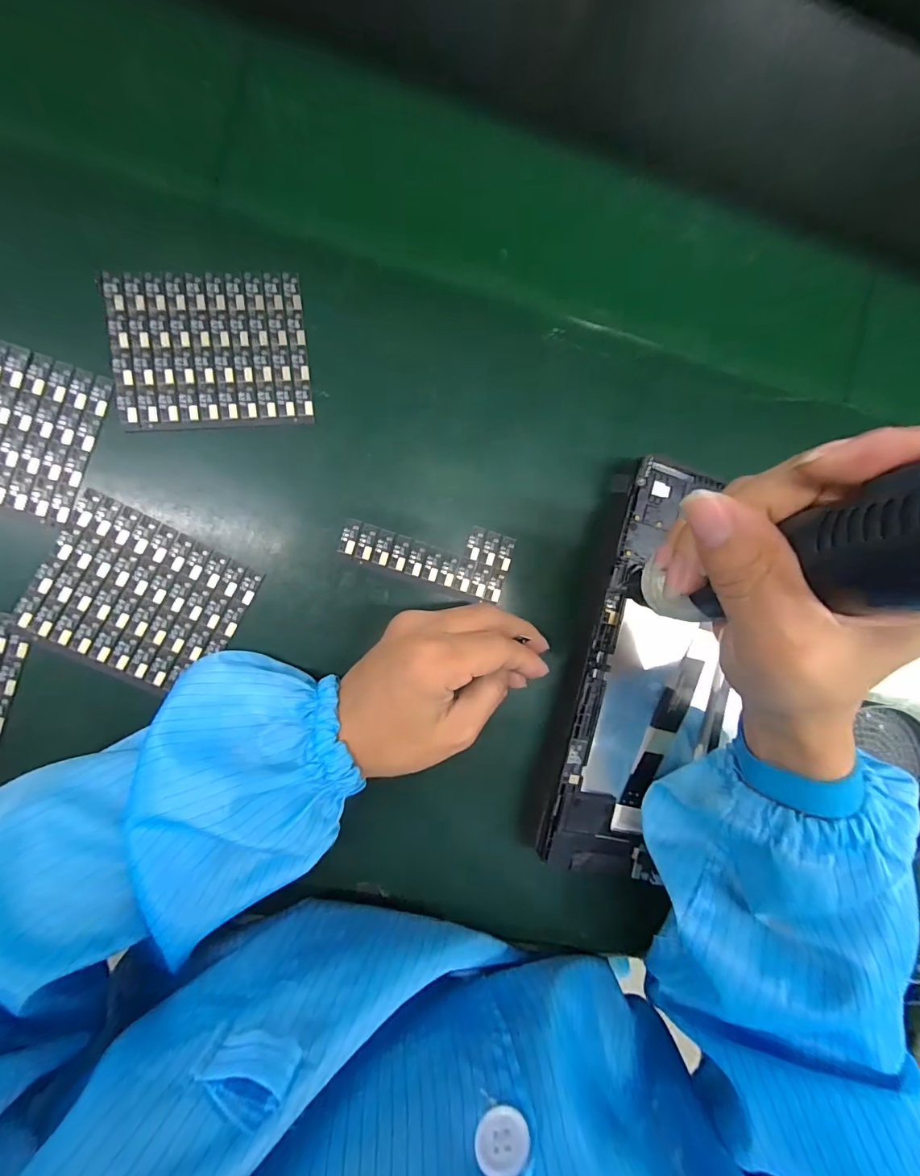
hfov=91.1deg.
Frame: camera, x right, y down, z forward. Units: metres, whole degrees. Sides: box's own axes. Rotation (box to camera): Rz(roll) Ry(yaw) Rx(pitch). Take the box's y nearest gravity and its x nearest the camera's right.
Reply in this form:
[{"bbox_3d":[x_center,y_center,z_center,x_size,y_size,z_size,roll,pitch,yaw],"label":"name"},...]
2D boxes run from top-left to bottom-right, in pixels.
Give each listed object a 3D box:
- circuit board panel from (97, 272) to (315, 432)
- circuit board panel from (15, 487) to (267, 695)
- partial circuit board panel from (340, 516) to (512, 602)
[{"bbox_3d":[-0.138,-0.133,0.252,0.100,0.004,0.084,-6,90,-10],"label":"circuit board panel"},{"bbox_3d":[-0.173,0.005,0.246,0.100,0.004,0.080,26,85,-8],"label":"circuit board panel"},{"bbox_3d":[-0.018,-0.024,0.272,0.100,0.004,0.041,17,87,-9],"label":"partial circuit board panel"}]

